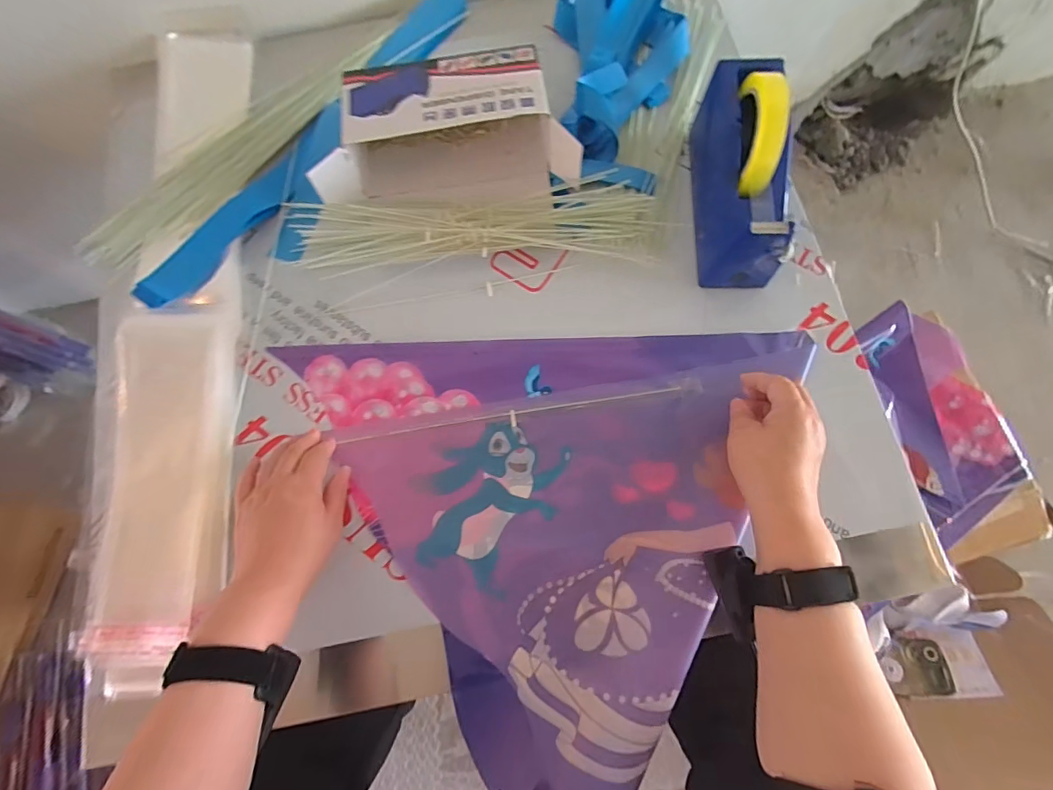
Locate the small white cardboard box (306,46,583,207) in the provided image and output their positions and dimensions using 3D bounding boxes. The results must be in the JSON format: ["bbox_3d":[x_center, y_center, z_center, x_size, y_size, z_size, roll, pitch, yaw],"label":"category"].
[{"bbox_3d":[-0.083,-0.281,0.516,0.263,0.080,0.141,-2,75,0],"label":"small white cardboard box"}]

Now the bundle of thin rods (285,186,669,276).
[{"bbox_3d":[-0.055,-0.185,0.521,0.392,0.028,0.080,-2,75,0],"label":"bundle of thin rods"}]

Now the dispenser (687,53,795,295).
[{"bbox_3d":[0.214,-0.222,0.465,0.062,0.131,0.193,0,75,1],"label":"dispenser"}]

